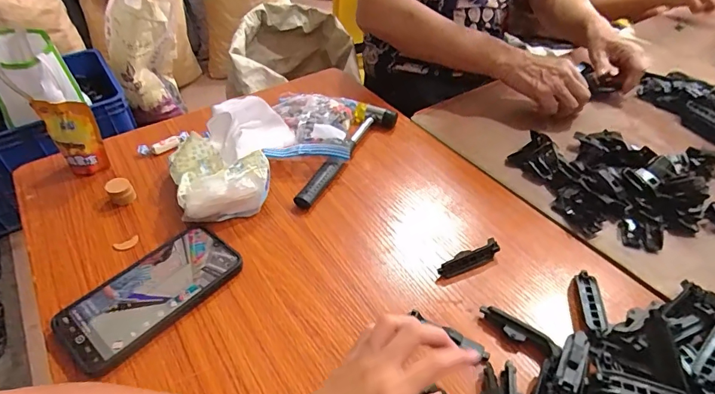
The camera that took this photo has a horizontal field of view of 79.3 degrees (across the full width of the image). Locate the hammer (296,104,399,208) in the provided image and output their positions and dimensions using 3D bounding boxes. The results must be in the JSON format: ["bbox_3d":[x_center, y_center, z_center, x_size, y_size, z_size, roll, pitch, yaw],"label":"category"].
[{"bbox_3d":[-0.020,-0.062,0.572,0.057,0.030,0.214,24,47,25],"label":"hammer"}]

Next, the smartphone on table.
[{"bbox_3d":[-0.197,0.093,0.418,0.081,0.016,0.160,30,50,29],"label":"smartphone on table"}]

